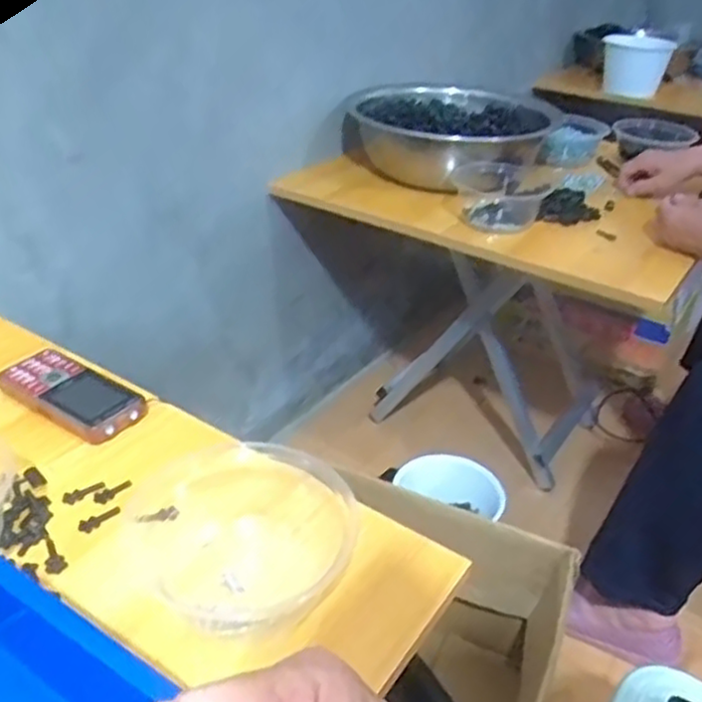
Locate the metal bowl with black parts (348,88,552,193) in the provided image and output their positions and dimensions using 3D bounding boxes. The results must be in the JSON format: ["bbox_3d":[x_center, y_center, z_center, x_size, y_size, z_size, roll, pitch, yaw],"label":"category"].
[{"bbox_3d":[0.145,-0.351,1.177,0.321,0.095,0.283,13,34,15],"label":"metal bowl with black parts"}]

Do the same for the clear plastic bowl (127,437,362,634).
[{"bbox_3d":[-0.077,0.116,0.493,0.158,0.035,0.138,20,36,24],"label":"clear plastic bowl"}]

